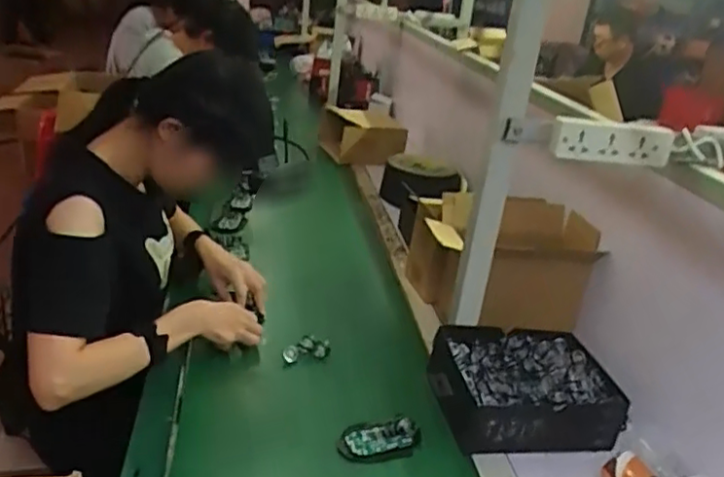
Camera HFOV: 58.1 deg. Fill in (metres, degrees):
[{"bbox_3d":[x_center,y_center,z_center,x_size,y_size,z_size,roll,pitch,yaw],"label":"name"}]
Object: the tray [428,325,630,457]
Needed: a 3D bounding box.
[{"bbox_3d":[0.233,0.223,0.966,0.263,0.096,0.197,1,22,-16],"label":"tray"}]

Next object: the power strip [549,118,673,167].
[{"bbox_3d":[0.345,-0.133,0.896,0.170,0.058,0.031,3,21,-10],"label":"power strip"}]

